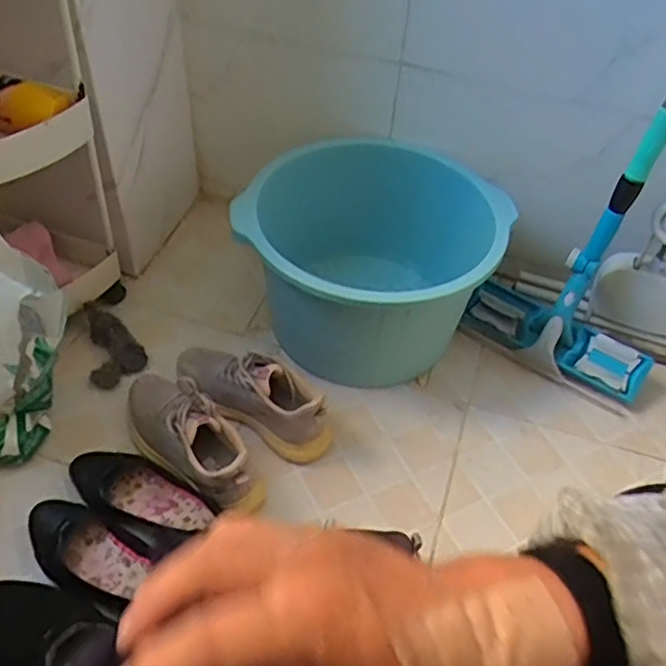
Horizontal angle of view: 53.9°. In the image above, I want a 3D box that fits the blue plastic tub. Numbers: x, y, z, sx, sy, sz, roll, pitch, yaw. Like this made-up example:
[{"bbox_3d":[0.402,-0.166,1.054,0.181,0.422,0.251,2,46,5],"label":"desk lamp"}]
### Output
[{"bbox_3d":[0.053,-0.107,0.994,0.351,0.233,0.348,2,47,-2],"label":"blue plastic tub"}]

